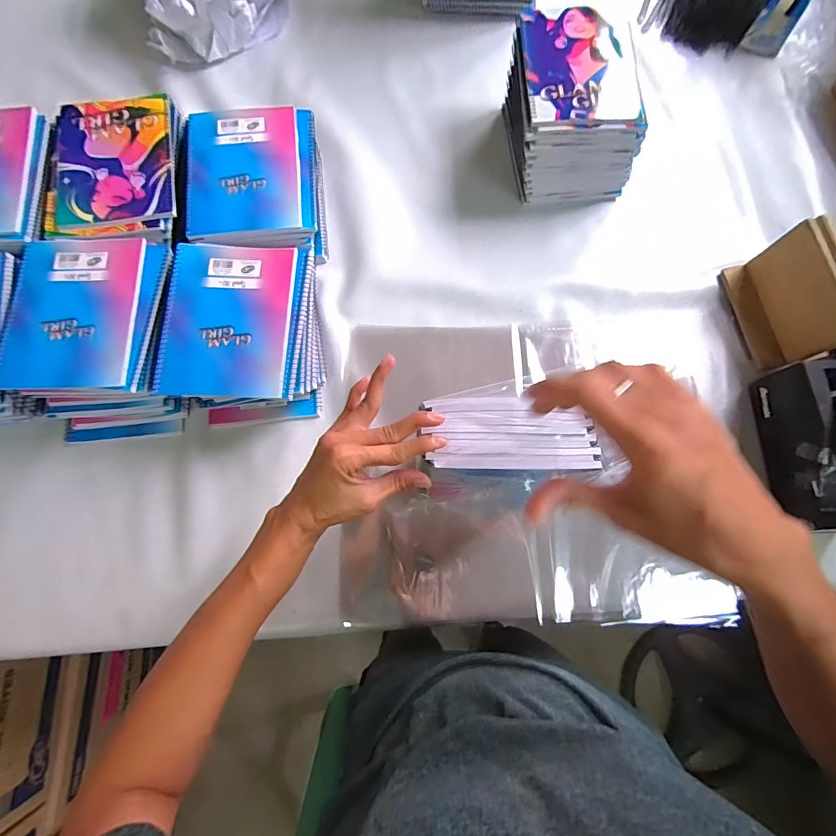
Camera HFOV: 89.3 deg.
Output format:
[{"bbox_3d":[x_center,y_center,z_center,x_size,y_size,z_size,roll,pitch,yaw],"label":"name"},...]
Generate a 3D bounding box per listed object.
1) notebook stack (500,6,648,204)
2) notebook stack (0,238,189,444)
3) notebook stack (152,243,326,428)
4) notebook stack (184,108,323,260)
[{"bbox_3d":[0.224,-0.457,0.633,0.164,0.127,0.213,-5,75,-2],"label":"notebook stack"},{"bbox_3d":[-0.403,-0.100,0.549,0.181,0.092,0.238,-3,75,-1],"label":"notebook stack"},{"bbox_3d":[-0.224,-0.108,0.555,0.185,0.094,0.211,-4,75,-1],"label":"notebook stack"},{"bbox_3d":[-0.225,-0.316,0.609,0.168,0.094,0.215,-4,75,-1],"label":"notebook stack"}]

